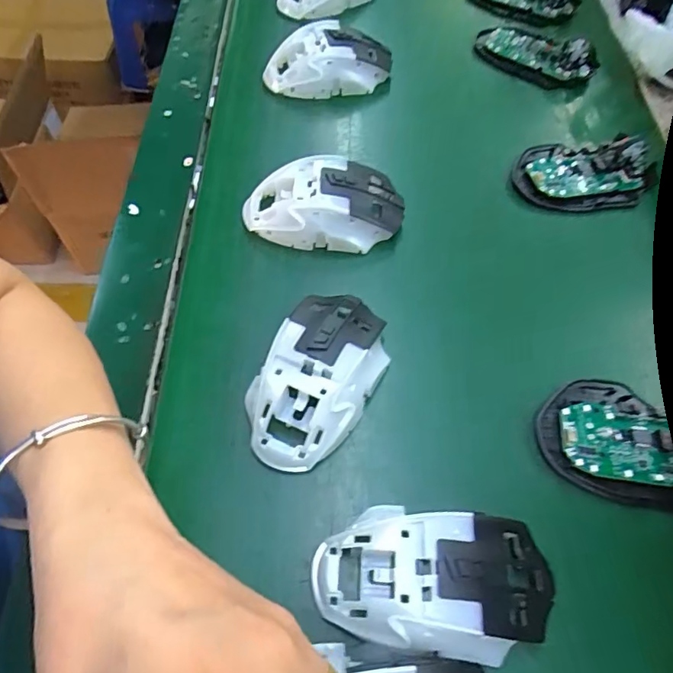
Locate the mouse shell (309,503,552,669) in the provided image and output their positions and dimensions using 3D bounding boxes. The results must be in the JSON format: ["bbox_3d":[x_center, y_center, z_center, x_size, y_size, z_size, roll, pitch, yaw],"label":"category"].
[{"bbox_3d":[0.047,0.119,0.256,0.113,0.035,0.063,9,60,2],"label":"mouse shell"}]

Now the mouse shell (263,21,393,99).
[{"bbox_3d":[-0.008,-0.249,0.469,0.114,0.038,0.060,-10,61,-9],"label":"mouse shell"}]

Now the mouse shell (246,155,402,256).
[{"bbox_3d":[-0.010,-0.095,0.378,0.115,0.037,0.064,-4,61,-6],"label":"mouse shell"}]

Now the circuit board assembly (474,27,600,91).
[{"bbox_3d":[0.189,-0.271,0.500,0.111,0.021,0.055,31,64,17],"label":"circuit board assembly"}]

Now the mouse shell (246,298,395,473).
[{"bbox_3d":[-0.010,0.022,0.311,0.069,0.035,0.114,20,61,8],"label":"mouse shell"}]

